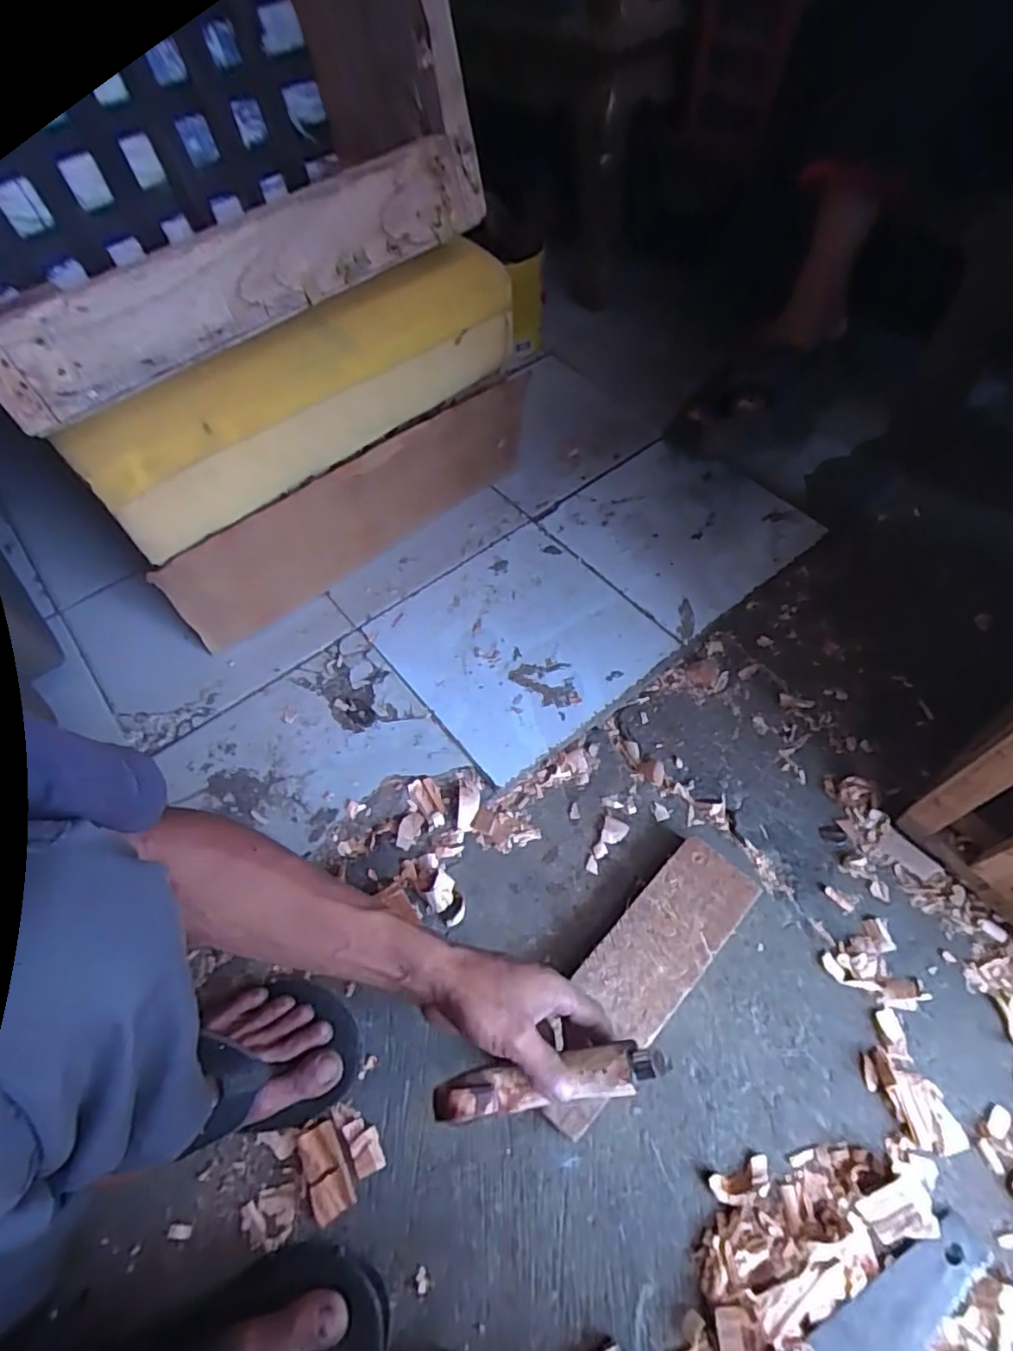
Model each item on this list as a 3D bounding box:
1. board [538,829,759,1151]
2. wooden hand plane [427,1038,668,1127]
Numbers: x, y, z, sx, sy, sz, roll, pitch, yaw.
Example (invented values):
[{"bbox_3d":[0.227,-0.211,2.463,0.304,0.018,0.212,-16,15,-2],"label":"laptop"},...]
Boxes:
[{"bbox_3d":[0.123,0.276,0.580,0.083,0.031,0.272,39,67,24],"label":"board"},{"bbox_3d":[0.030,0.277,0.427,0.156,0.033,0.029,-11,58,1],"label":"wooden hand plane"}]

